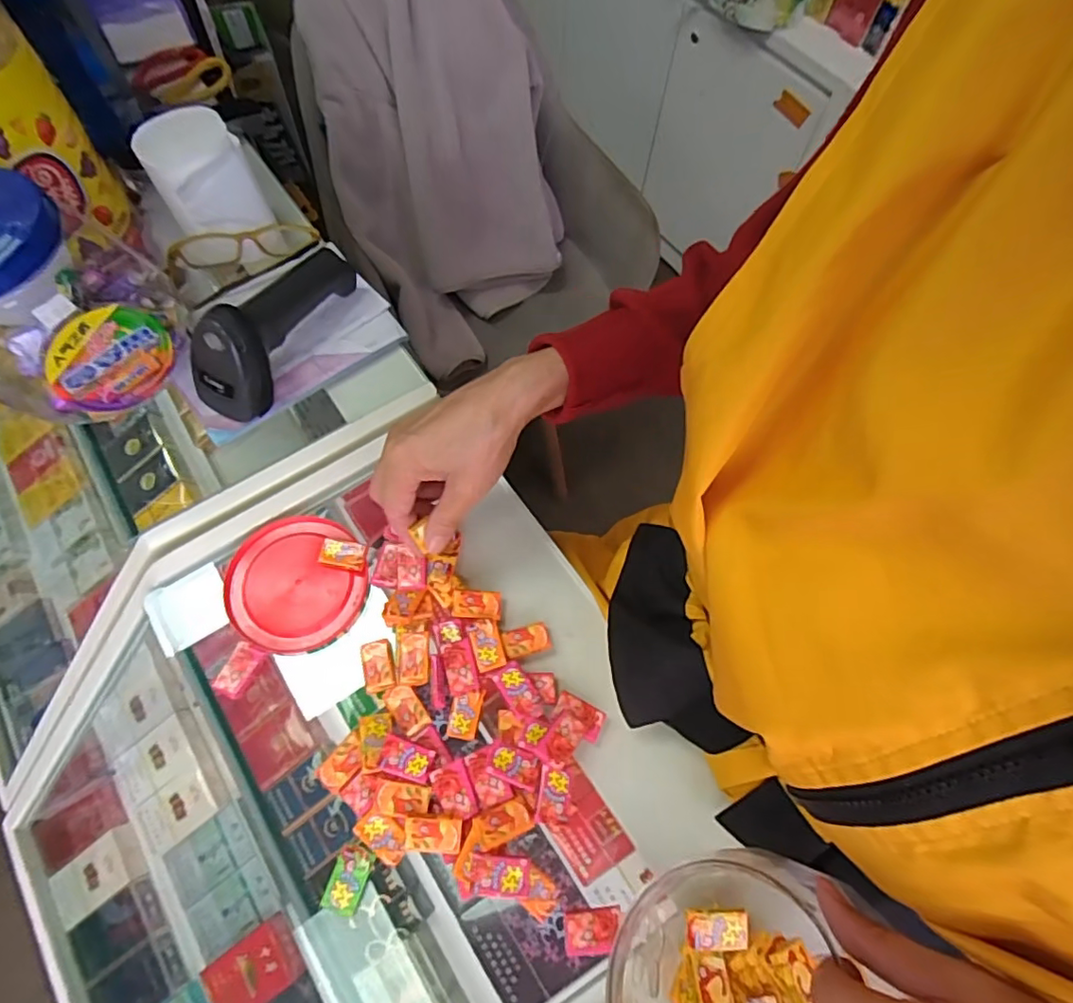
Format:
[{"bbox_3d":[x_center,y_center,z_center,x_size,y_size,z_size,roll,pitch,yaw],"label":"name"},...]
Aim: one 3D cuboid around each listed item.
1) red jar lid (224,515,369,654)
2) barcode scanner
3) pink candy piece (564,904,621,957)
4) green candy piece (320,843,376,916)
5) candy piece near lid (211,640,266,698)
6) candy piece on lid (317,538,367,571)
[{"bbox_3d":[-0.181,0.062,0.438,0.099,0.011,0.101,1,65,-2],"label":"red jar lid"},{"bbox_3d":[-0.229,-0.158,0.490,0.059,0.068,0.171,22,66,7],"label":"barcode scanner"},{"bbox_3d":[0.035,0.261,0.351,0.035,0.005,0.023,-4,45,-3],"label":"pink candy piece"},{"bbox_3d":[-0.116,0.234,0.357,0.022,0.004,0.035,18,66,6],"label":"green candy piece"},{"bbox_3d":[-0.210,0.118,0.405,0.020,0.008,0.035,17,66,5],"label":"candy piece near lid"},{"bbox_3d":[-0.147,0.040,0.439,0.034,0.009,0.020,12,65,3],"label":"candy piece on lid"}]

